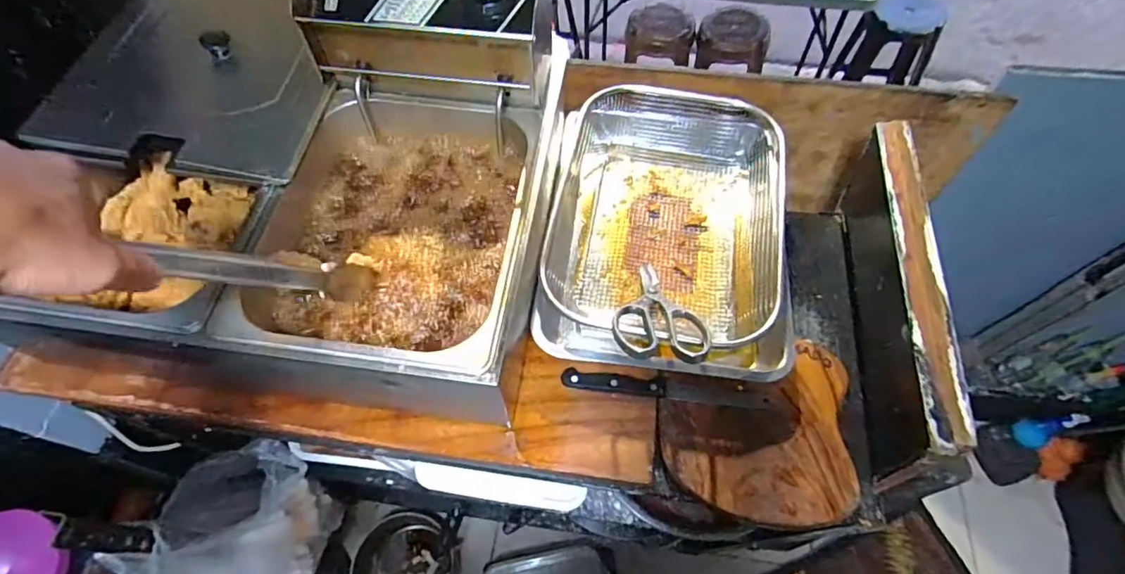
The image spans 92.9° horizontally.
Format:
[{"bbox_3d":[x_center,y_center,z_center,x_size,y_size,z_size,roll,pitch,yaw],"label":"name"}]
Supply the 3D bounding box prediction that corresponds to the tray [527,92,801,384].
[{"bbox_3d":[0.127,-0.079,0.672,0.283,0.098,0.387,6,61,4],"label":"tray"}]

